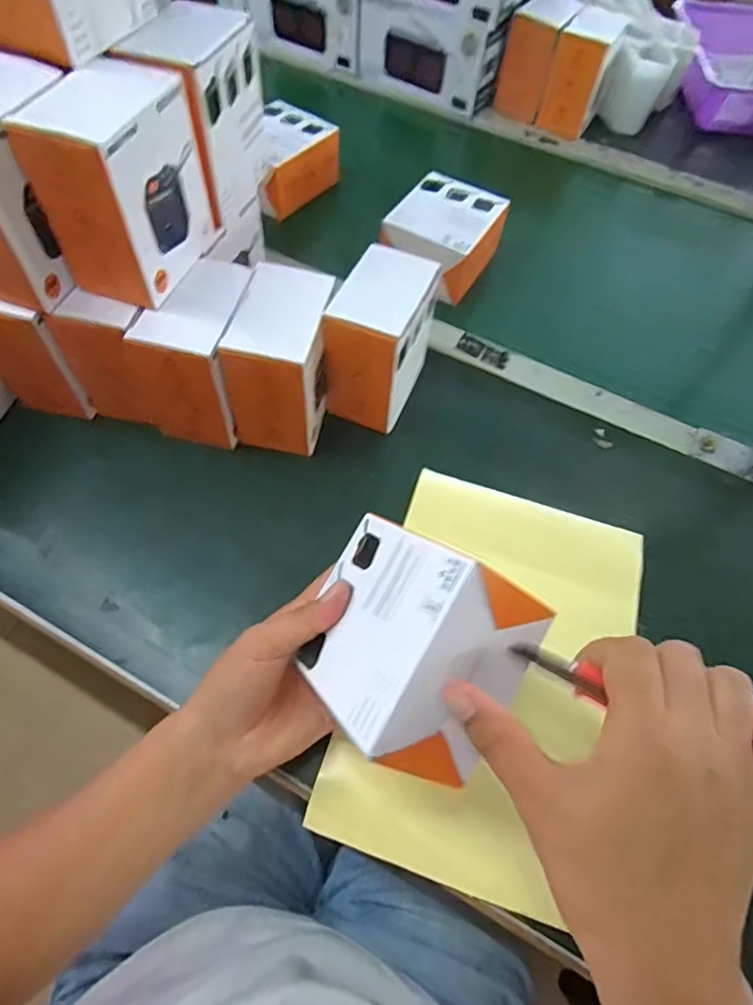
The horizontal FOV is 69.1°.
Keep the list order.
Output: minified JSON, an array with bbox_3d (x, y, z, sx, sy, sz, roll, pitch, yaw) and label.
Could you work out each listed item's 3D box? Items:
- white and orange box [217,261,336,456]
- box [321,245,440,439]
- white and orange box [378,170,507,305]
[{"bbox_3d":[-0.075,-0.115,0.454,0.069,0.106,0.112,11,60,4],"label":"white and orange box"},{"bbox_3d":[0.003,-0.134,0.468,0.066,0.103,0.110,19,61,8],"label":"box"},{"bbox_3d":[0.076,-0.291,0.599,0.101,0.057,0.131,30,63,14],"label":"white and orange box"}]

